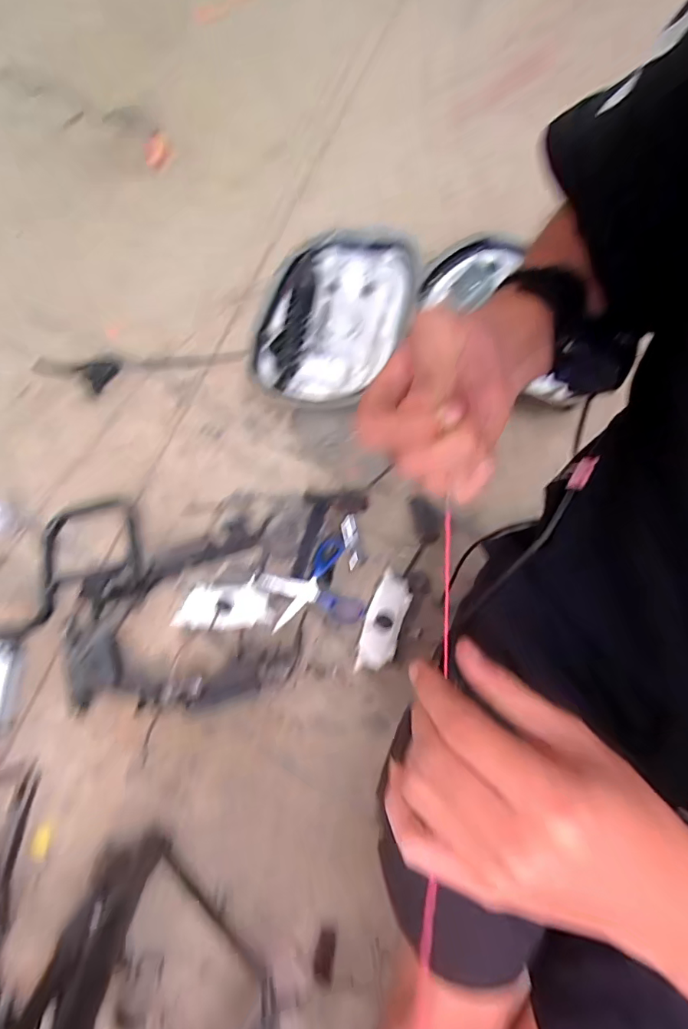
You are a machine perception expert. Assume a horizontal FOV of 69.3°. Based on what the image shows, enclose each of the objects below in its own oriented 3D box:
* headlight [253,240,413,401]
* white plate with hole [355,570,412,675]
[{"bbox_3d":[-0.022,-0.338,0.873,0.253,0.086,0.340,16,75,6],"label":"headlight"},{"bbox_3d":[0.061,0.161,0.747,0.051,0.023,0.146,19,75,7],"label":"white plate with hole"}]

